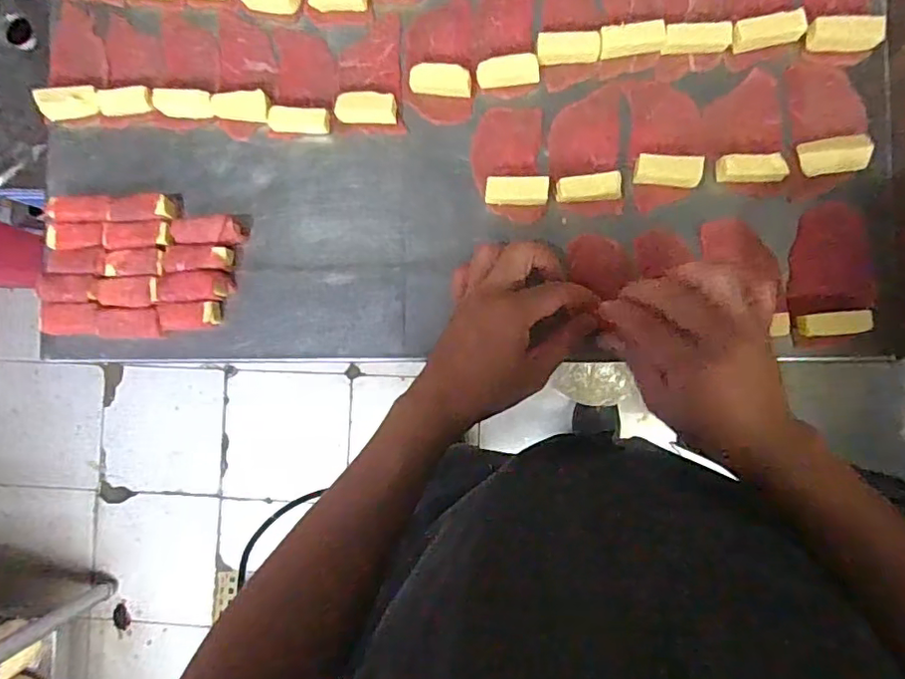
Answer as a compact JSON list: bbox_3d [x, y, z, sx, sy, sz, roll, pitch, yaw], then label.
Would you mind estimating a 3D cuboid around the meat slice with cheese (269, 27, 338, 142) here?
[{"bbox_3d":[-0.122,-0.209,0.465,0.051,0.012,0.088,4,87,4],"label":"meat slice with cheese"}]

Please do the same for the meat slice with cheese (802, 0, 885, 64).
[{"bbox_3d":[0.293,-0.255,0.439,0.049,0.021,0.086,-2,75,6],"label":"meat slice with cheese"}]

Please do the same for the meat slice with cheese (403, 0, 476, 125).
[{"bbox_3d":[-0.011,-0.224,0.462,0.056,0.017,0.099,0,87,4],"label":"meat slice with cheese"}]

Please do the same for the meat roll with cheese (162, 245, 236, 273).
[{"bbox_3d":[-0.204,-0.065,0.463,0.051,0.021,0.021,-2,87,4],"label":"meat roll with cheese"}]

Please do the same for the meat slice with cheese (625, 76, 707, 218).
[{"bbox_3d":[0.167,-0.154,0.443,0.054,0.017,0.102,-2,87,4],"label":"meat slice with cheese"}]

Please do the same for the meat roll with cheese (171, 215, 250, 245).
[{"bbox_3d":[-0.197,-0.087,0.466,0.055,0.019,0.023,-3,87,4],"label":"meat roll with cheese"}]

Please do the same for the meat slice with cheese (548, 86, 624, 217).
[{"bbox_3d":[0.103,-0.146,0.442,0.054,0.024,0.098,-2,87,4],"label":"meat slice with cheese"}]

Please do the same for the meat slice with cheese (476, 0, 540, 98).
[{"bbox_3d":[0.043,-0.248,0.457,0.047,0.018,0.108,-2,87,4],"label":"meat slice with cheese"}]

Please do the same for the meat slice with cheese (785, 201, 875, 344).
[{"bbox_3d":[0.278,-0.047,0.426,0.052,0.023,0.101,-2,87,4],"label":"meat slice with cheese"}]

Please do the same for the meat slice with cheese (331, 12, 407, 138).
[{"bbox_3d":[-0.070,-0.215,0.467,0.056,0.015,0.096,-4,86,4],"label":"meat slice with cheese"}]

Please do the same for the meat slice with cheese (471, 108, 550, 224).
[{"bbox_3d":[0.045,-0.139,0.454,0.055,0.017,0.092,-4,86,4],"label":"meat slice with cheese"}]

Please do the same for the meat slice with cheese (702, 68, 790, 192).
[{"bbox_3d":[0.223,-0.159,0.437,0.056,0.017,0.093,0,87,4],"label":"meat slice with cheese"}]

